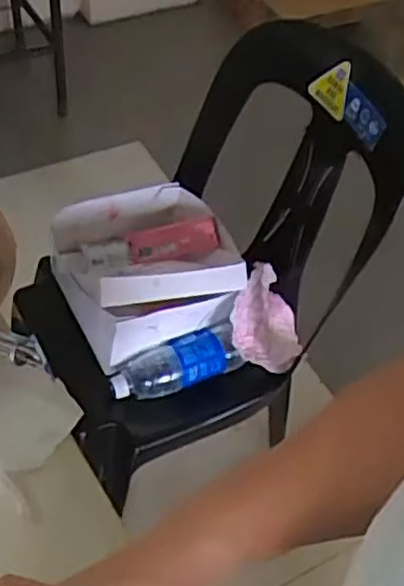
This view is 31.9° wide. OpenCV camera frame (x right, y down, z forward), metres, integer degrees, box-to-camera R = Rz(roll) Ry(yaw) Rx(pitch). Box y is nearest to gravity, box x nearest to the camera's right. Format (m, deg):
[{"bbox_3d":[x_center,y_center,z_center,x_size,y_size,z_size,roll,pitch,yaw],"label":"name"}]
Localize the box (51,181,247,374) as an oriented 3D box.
[{"bbox_3d":[-0.073,-0.046,1.038,0.244,0.148,0.224,-16,53,-18],"label":"box"}]

